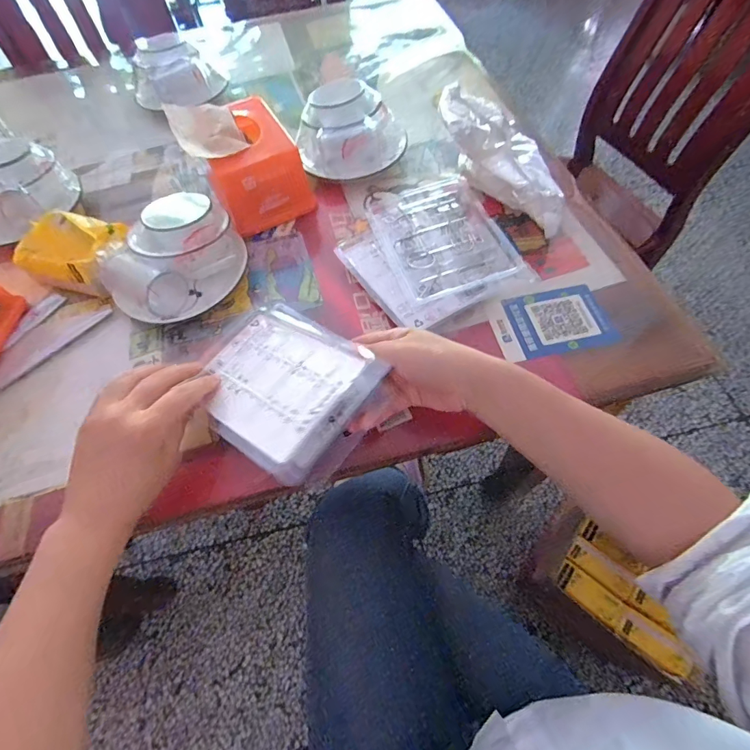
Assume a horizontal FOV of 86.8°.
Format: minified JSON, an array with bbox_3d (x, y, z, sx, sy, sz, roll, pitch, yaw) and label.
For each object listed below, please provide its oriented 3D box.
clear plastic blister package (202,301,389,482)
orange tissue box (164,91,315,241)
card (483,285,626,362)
[{"bbox_3d":[-0.086,0.008,0.371,0.170,0.034,0.134,28,65,32],"label":"clear plastic blister package"},{"bbox_3d":[-0.166,-0.275,0.510,0.121,0.096,0.142,-28,63,-11],"label":"orange tissue box"},{"bbox_3d":[0.188,-0.058,0.429,0.121,0.007,0.078,-14,62,-4],"label":"card"}]

